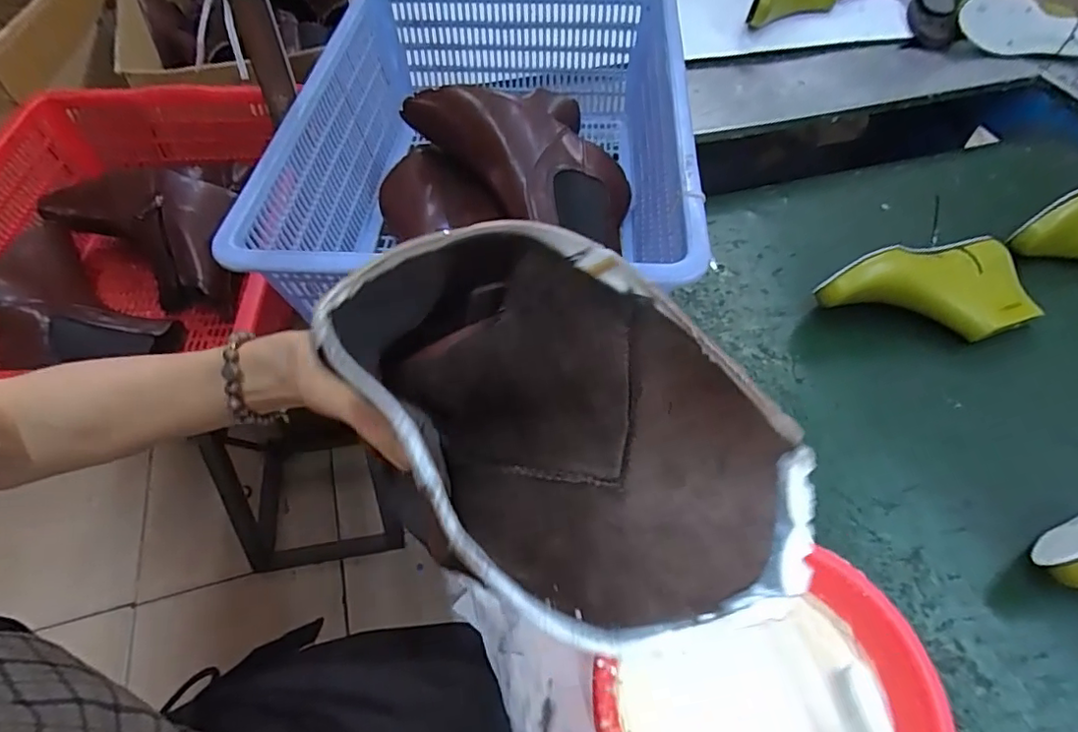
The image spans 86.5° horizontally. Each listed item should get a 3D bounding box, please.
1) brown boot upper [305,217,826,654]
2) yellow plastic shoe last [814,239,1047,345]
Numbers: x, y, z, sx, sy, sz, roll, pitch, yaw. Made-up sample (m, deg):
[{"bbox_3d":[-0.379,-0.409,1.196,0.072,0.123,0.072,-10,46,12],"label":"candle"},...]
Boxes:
[{"bbox_3d":[0.019,0.023,0.237,0.142,0.102,0.186,-38,62,-25],"label":"brown boot upper"},{"bbox_3d":[0.409,-0.072,0.606,0.231,0.071,0.106,-12,54,-9],"label":"yellow plastic shoe last"}]

